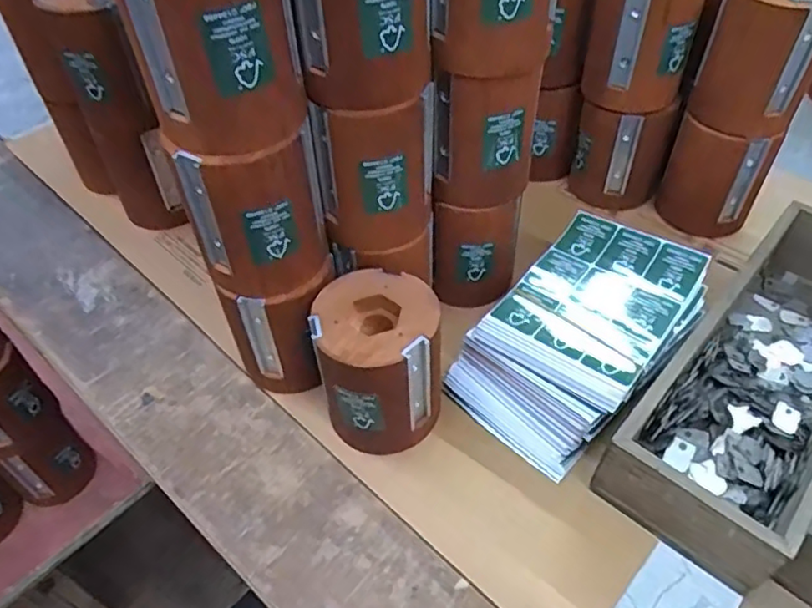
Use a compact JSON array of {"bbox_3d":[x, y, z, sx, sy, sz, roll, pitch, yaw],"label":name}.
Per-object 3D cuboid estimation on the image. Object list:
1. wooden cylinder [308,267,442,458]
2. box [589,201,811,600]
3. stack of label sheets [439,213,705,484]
[{"bbox_3d":[-0.017,0.044,0.410,0.075,0.110,0.075,-2,48,2],"label":"wooden cylinder"},{"bbox_3d":[0.255,0.041,0.425,0.098,0.077,0.305,33,58,28],"label":"box"},{"bbox_3d":[0.124,0.024,0.443,0.112,0.066,0.178,34,58,29],"label":"stack of label sheets"}]

